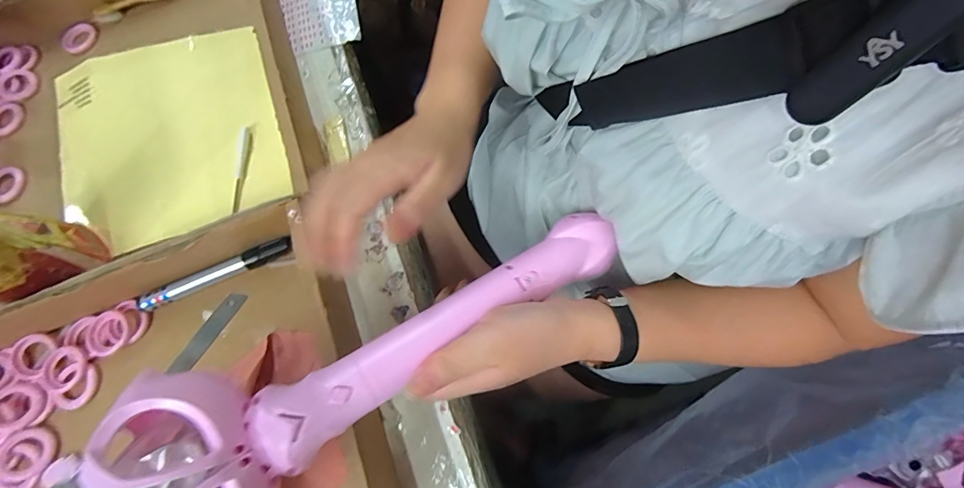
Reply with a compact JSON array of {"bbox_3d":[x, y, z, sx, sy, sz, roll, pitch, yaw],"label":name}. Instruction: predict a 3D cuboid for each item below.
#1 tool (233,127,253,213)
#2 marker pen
[{"bbox_3d":[-0.223,-0.069,0.395,0.010,0.004,0.082,0,74,5],"label":"tool"},{"bbox_3d":[-0.227,0.025,0.364,0.136,0.016,0.014,-22,73,-1],"label":"marker pen"}]

